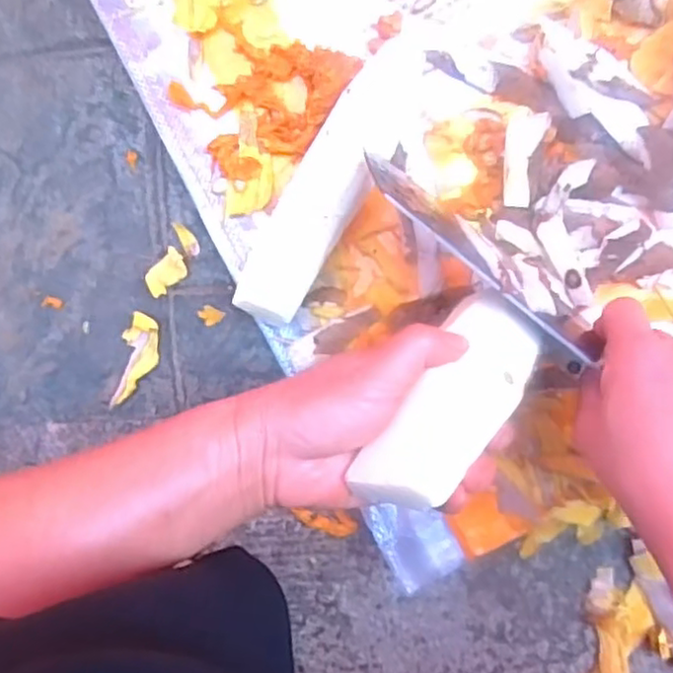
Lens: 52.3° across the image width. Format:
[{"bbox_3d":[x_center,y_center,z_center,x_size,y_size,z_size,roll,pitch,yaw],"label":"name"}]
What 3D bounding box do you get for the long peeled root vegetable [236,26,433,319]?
[{"bbox_3d":[0.003,-0.098,0.414,0.042,0.036,0.192,32,98,6],"label":"long peeled root vegetable"}]

